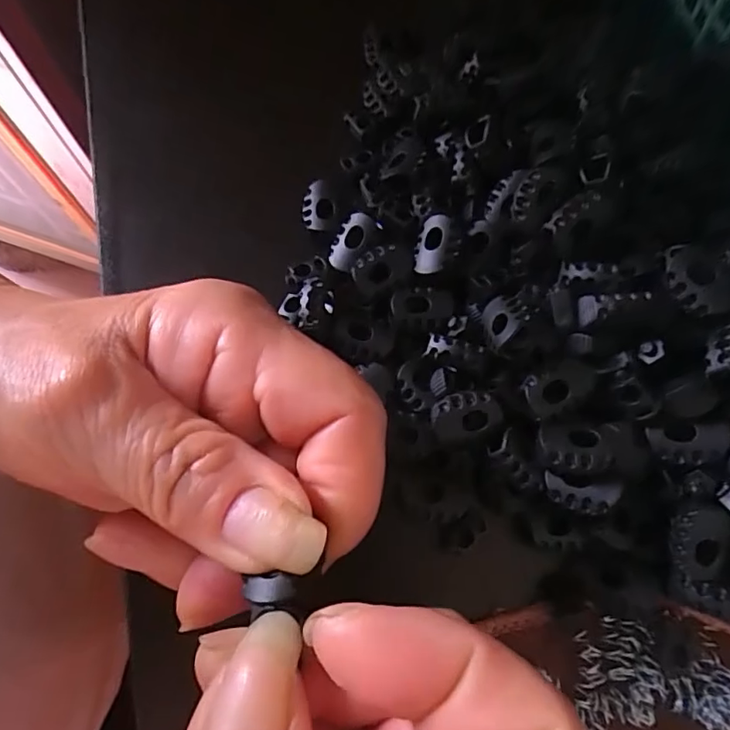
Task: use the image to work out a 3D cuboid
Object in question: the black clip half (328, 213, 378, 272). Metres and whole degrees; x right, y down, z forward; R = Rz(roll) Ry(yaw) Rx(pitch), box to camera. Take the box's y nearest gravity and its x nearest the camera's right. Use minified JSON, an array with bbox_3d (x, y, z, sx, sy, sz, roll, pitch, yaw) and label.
[{"bbox_3d":[-0.004,-0.043,0.190,0.014,0.009,0.020,23,73,5],"label":"black clip half"}]

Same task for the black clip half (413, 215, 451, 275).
[{"bbox_3d":[0.022,-0.040,0.181,0.009,0.006,0.020,13,72,2],"label":"black clip half"}]

